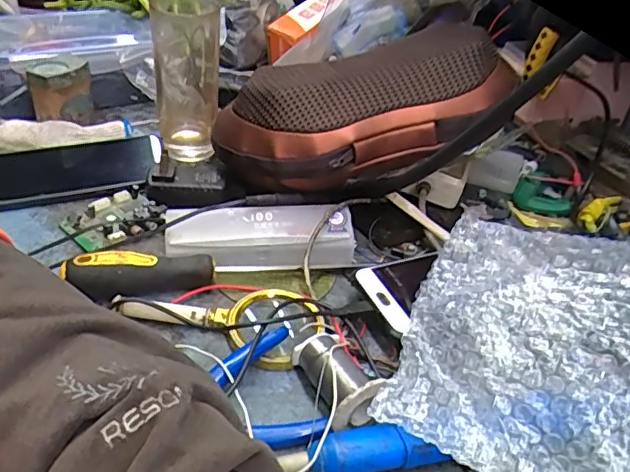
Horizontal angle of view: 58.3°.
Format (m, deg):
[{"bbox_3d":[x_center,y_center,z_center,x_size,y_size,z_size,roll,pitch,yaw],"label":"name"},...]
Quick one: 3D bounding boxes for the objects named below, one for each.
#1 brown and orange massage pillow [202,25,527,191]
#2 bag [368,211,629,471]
[{"bbox_3d":[0.027,-0.108,0.480,0.254,0.095,0.113,-13,34,14],"label":"brown and orange massage pillow"},{"bbox_3d":[0.166,0.074,0.328,0.233,0.080,0.160,18,78,27],"label":"bag"}]

